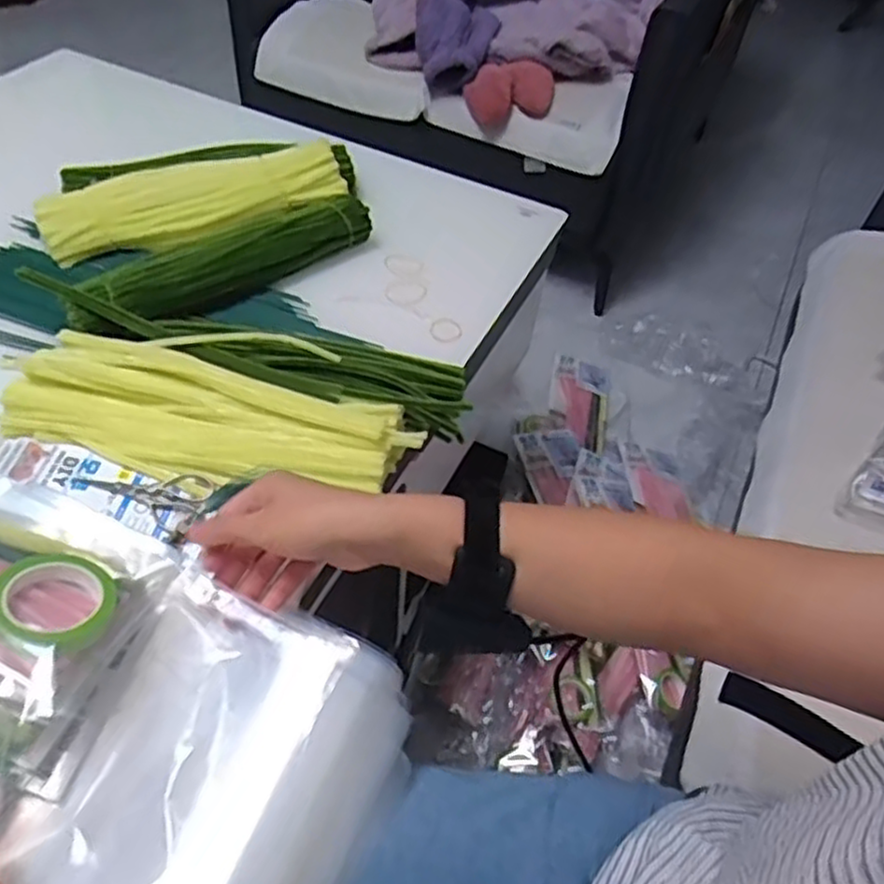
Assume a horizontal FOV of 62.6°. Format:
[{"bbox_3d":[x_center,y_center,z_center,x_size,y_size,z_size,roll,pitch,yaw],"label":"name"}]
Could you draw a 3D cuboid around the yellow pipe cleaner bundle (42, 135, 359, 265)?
[{"bbox_3d":[-0.249,-0.247,0.741,0.297,0.050,0.078,-19,55,-19],"label":"yellow pipe cleaner bundle"}]

